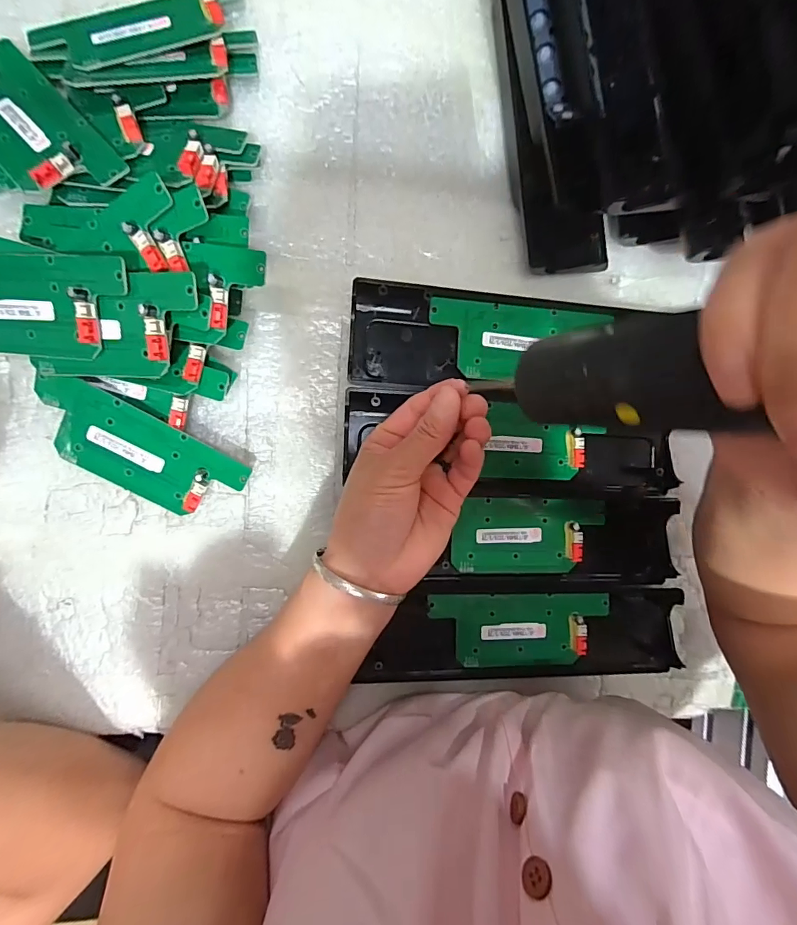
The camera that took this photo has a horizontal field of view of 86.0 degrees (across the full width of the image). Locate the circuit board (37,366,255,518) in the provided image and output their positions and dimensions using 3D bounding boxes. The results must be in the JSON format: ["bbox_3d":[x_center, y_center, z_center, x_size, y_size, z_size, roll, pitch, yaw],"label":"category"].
[{"bbox_3d":[-0.170,-0.007,0.277,0.135,0.011,0.054,31,104,-9],"label":"circuit board"}]

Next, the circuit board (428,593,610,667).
[{"bbox_3d":[0.090,0.123,0.313,0.134,0.008,0.051,2,91,-7],"label":"circuit board"}]

